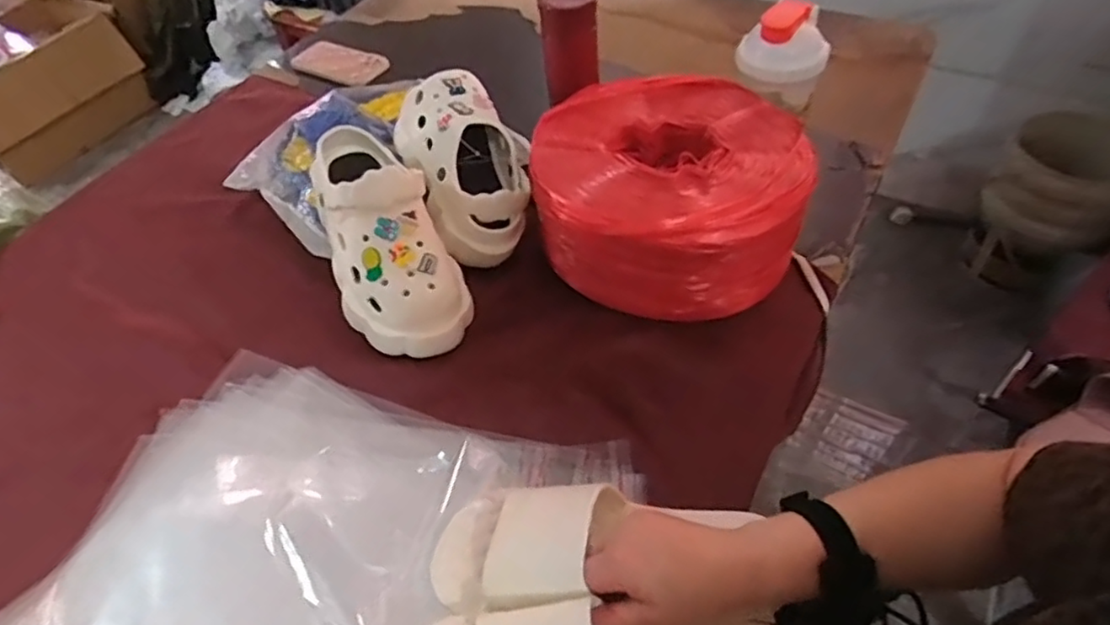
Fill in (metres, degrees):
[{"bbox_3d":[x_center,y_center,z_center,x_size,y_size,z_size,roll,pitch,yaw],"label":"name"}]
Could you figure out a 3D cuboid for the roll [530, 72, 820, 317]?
[{"bbox_3d":[0.121,-0.121,0.701,0.274,0.144,0.252,-10,49,-3],"label":"roll"}]

